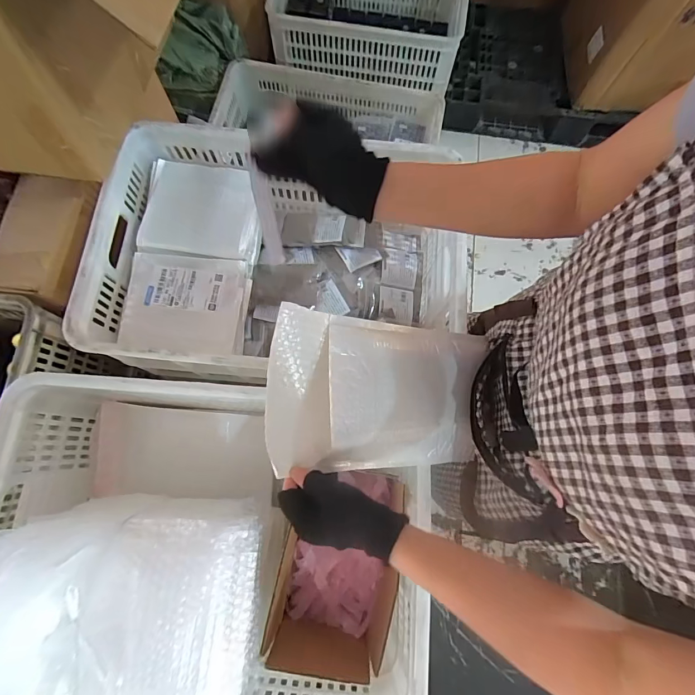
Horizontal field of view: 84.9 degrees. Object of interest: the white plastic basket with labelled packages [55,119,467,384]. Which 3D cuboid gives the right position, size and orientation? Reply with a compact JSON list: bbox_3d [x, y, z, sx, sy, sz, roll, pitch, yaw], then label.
[{"bbox_3d":[-0.112,-0.140,0.716,0.594,0.222,0.408,5,75,1],"label":"white plastic basket with labelled packages"}]

